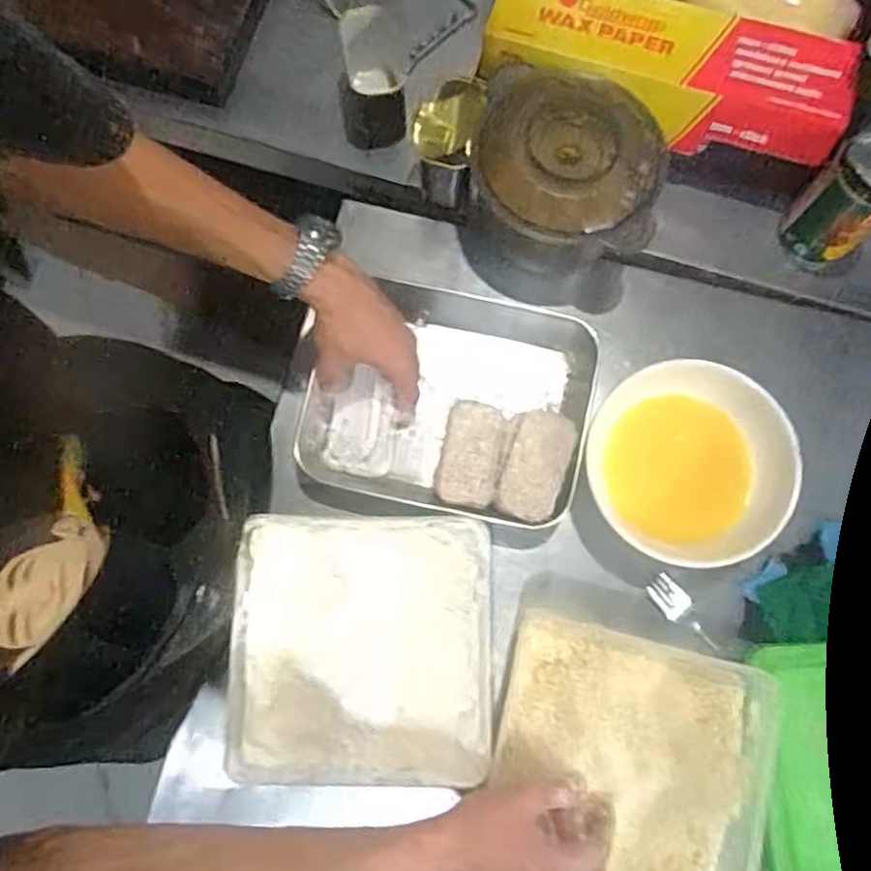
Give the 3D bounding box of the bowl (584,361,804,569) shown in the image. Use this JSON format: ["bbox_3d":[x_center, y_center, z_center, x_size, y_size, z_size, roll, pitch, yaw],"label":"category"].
[{"bbox_3d":[0.219,0.026,0.587,0.165,0.060,0.166,0,78,0],"label":"bowl"}]

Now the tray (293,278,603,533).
[{"bbox_3d":[0.014,-0.032,0.637,0.255,0.059,0.201,13,79,3],"label":"tray"}]

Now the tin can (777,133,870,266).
[{"bbox_3d":[0.380,-0.215,0.629,0.070,0.112,0.067,0,78,0],"label":"tin can"}]

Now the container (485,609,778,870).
[{"bbox_3d":[0.162,0.276,0.554,0.221,0.051,0.213,14,79,3],"label":"container"}]

